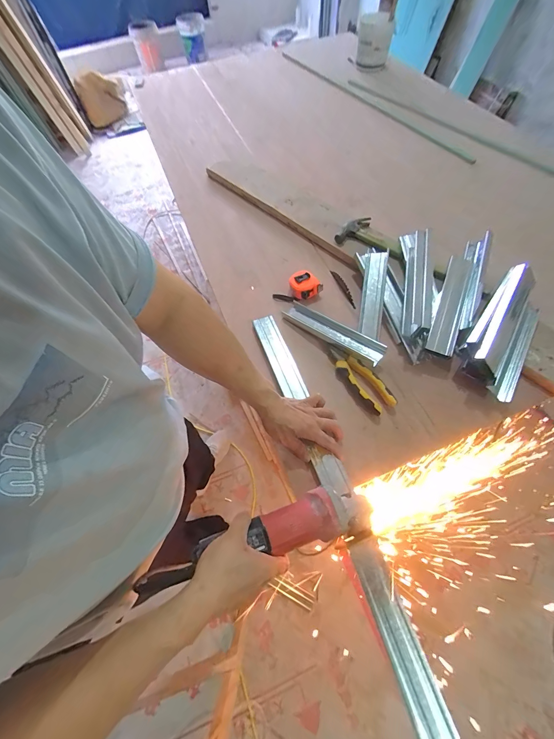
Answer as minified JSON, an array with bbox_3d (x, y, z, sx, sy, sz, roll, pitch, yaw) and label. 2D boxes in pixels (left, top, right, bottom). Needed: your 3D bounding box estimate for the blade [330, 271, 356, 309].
[{"bbox_3d":[0.167,-0.205,0.738,0.012,0.023,0.125,-22,71,-10],"label":"blade"}]

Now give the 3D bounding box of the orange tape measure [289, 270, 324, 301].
[{"bbox_3d":[0.070,-0.209,0.730,0.077,0.044,0.063,-8,60,-3],"label":"orange tape measure"}]

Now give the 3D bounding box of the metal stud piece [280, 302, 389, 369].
[{"bbox_3d":[0.121,-0.083,0.655,0.241,0.036,0.050,35,66,23],"label":"metal stud piece"}]

